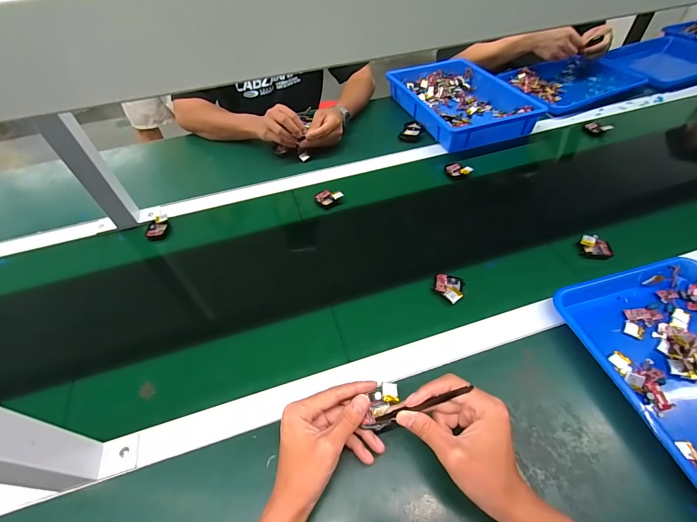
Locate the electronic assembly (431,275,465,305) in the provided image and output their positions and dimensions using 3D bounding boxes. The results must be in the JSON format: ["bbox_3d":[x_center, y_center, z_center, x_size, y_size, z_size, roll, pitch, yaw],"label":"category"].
[{"bbox_3d":[0.154,0.043,0.503,0.042,0.015,0.049,13,53,14],"label":"electronic assembly"}]

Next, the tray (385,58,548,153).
[{"bbox_3d":[0.295,-0.425,0.855,0.278,0.048,0.367,-16,48,-12],"label":"tray"}]

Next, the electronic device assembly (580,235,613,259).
[{"bbox_3d":[0.411,-0.023,0.546,0.040,0.020,0.042,-2,51,2],"label":"electronic device assembly"}]

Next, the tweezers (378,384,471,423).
[{"bbox_3d":[0.073,0.142,0.323,0.103,0.009,0.007,-27,48,17],"label":"tweezers"}]

